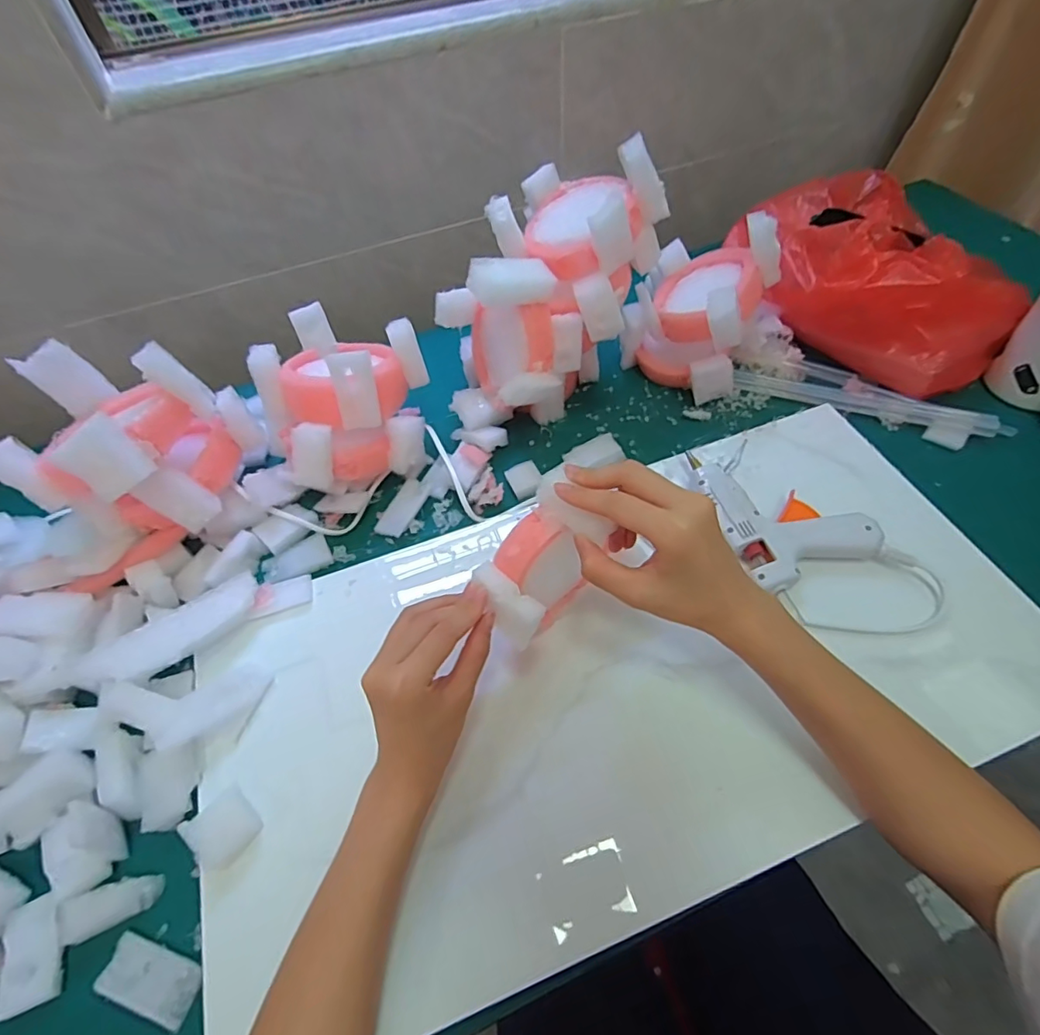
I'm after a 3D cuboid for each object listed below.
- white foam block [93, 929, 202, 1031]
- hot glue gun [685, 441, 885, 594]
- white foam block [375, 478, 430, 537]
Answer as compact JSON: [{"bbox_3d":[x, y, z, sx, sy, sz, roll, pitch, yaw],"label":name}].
[{"bbox_3d":[-0.210,0.264,0.306,0.056,0.008,0.028,15,62,11],"label":"white foam block"},{"bbox_3d":[0.210,-0.010,0.444,0.102,0.030,0.136,-18,61,-7],"label":"hot glue gun"},{"bbox_3d":[-0.104,-0.009,0.479,0.024,0.004,0.058,22,64,15],"label":"white foam block"}]

